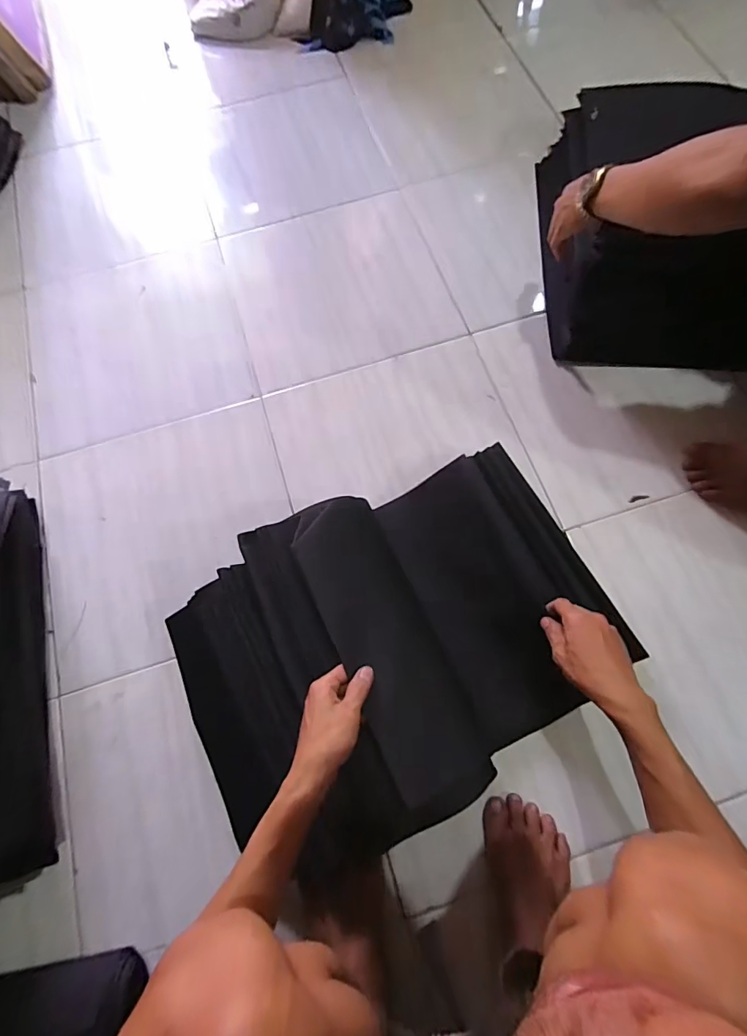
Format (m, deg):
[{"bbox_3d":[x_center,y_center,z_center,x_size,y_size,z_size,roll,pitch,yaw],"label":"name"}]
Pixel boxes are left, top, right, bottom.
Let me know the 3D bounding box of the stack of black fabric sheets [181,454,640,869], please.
[{"bbox_3d":[0.025,0.150,0.586,0.555,0.117,0.367,-26,74,-7],"label":"stack of black fabric sheets"}]

